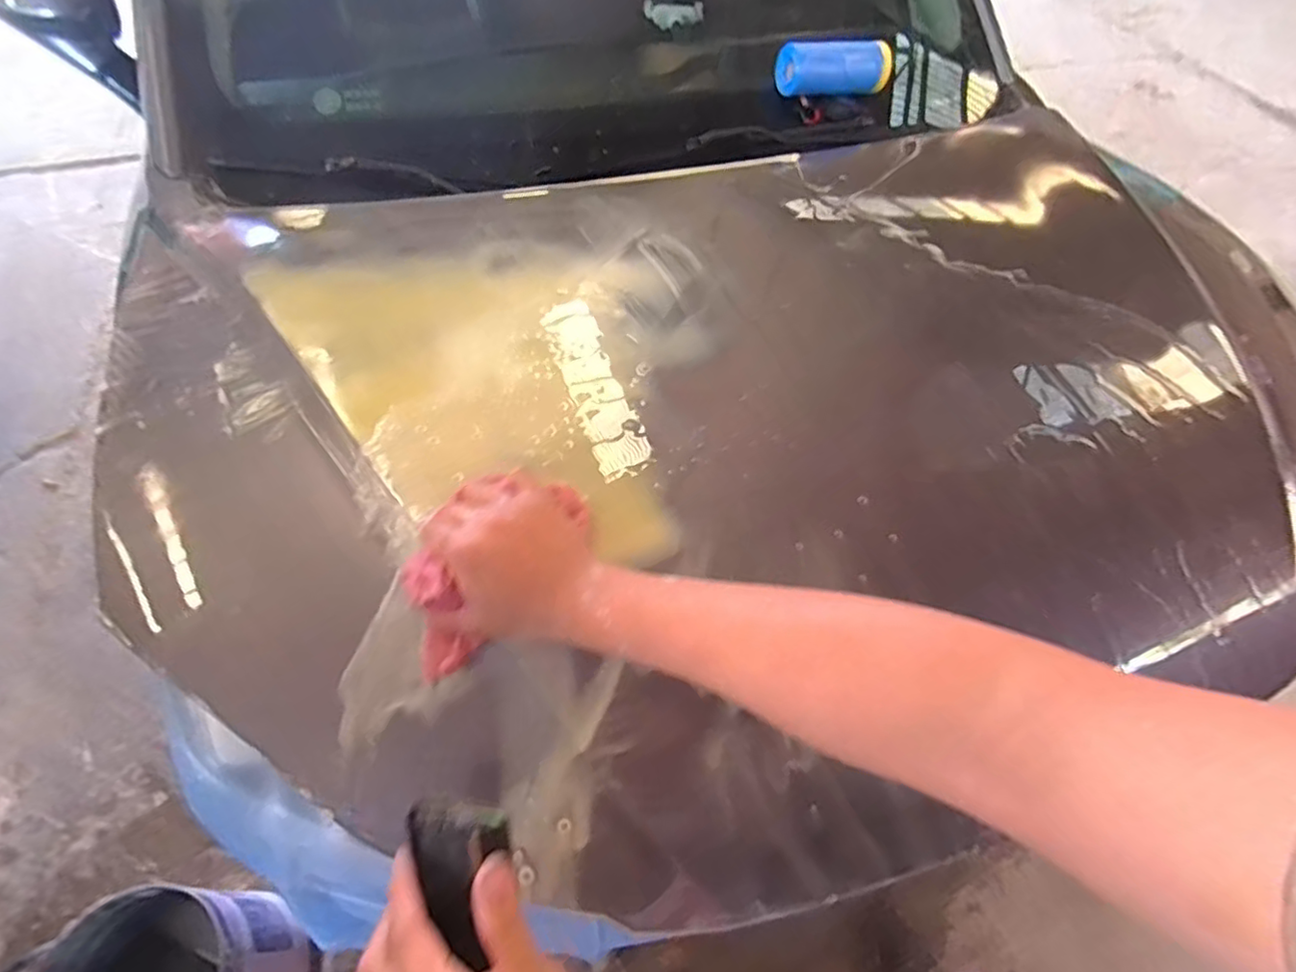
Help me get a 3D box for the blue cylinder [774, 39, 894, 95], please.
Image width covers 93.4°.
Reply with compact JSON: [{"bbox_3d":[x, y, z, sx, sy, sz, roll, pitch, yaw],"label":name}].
[{"bbox_3d":[0.279,-0.615,0.895,0.178,0.062,0.056,-5,56,-7],"label":"blue cylinder"}]

